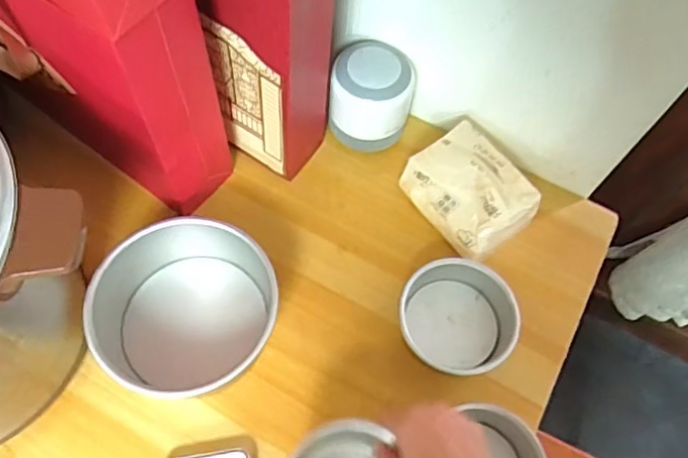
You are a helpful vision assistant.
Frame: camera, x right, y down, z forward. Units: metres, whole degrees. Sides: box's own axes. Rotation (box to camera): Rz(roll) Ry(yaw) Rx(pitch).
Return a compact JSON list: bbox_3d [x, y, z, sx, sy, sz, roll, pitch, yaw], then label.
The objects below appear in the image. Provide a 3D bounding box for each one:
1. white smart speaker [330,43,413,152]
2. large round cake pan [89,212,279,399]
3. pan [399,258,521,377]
[{"bbox_3d":[0.029,-0.140,0.640,0.085,0.094,0.079,1,65,-3],"label":"white smart speaker"},{"bbox_3d":[-0.145,0.076,0.549,0.166,0.078,0.147,0,65,-4],"label":"large round cake pan"},{"bbox_3d":[0.107,0.088,0.566,0.107,0.046,0.104,1,65,-3],"label":"pan"}]

